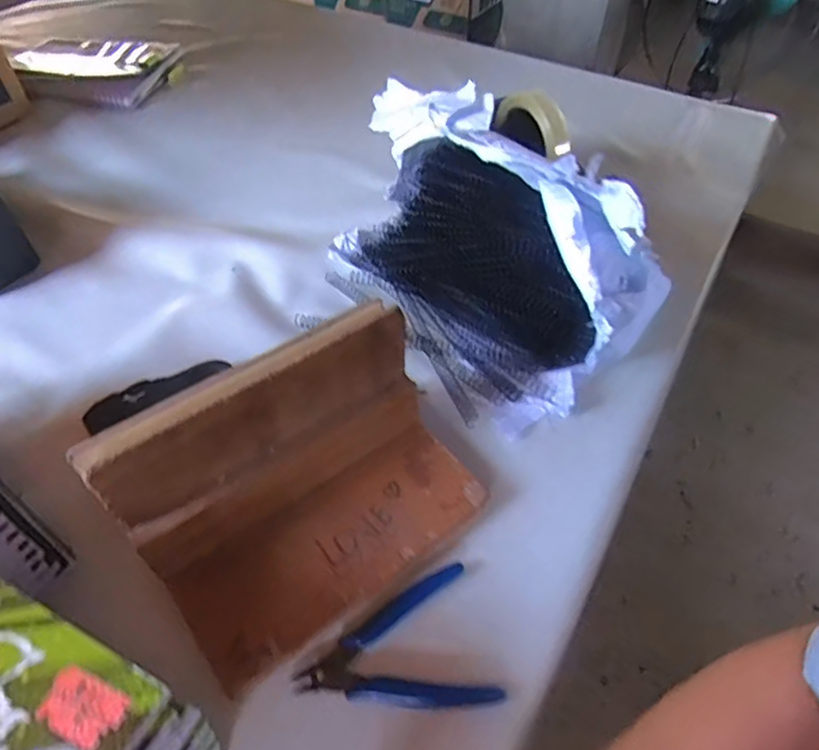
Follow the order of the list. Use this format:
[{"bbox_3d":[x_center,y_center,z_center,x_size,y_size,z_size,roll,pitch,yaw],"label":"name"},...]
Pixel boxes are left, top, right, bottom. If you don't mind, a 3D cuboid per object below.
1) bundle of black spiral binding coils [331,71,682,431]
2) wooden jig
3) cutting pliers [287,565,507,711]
[{"bbox_3d":[0.044,-0.130,0.519,0.170,0.170,0.329,-30,58,-24],"label":"bundle of black spiral binding coils"},{"bbox_3d":[-0.062,0.073,0.368,0.215,0.127,0.130,-29,57,-24],"label":"wooden jig"},{"bbox_3d":[-0.012,0.174,0.366,0.117,0.014,0.084,-10,51,-10],"label":"cutting pliers"}]

